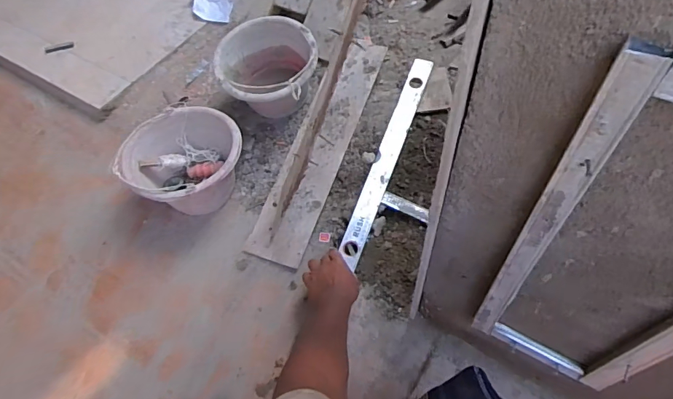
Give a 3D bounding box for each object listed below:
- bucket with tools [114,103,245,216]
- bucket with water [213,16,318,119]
[{"bbox_3d":[-0.341,-0.071,1.014,0.236,0.152,0.251,-2,56,3],"label":"bucket with tools"},{"bbox_3d":[-0.176,-0.309,1.085,0.214,0.160,0.255,-2,56,3],"label":"bucket with water"}]

